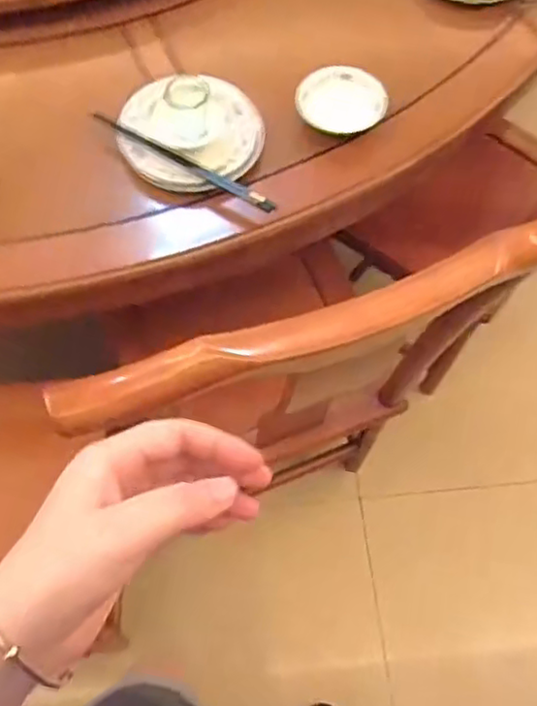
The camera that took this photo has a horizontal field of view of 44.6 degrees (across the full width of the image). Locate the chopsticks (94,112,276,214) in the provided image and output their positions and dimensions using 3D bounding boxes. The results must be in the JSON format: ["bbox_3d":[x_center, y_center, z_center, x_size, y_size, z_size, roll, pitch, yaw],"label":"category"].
[{"bbox_3d":[-0.105,-0.234,0.793,0.258,0.013,0.015,30,72,10],"label":"chopsticks"}]

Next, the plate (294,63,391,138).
[{"bbox_3d":[0.092,-0.321,0.824,0.108,0.019,0.103,0,70,-1],"label":"plate"}]

